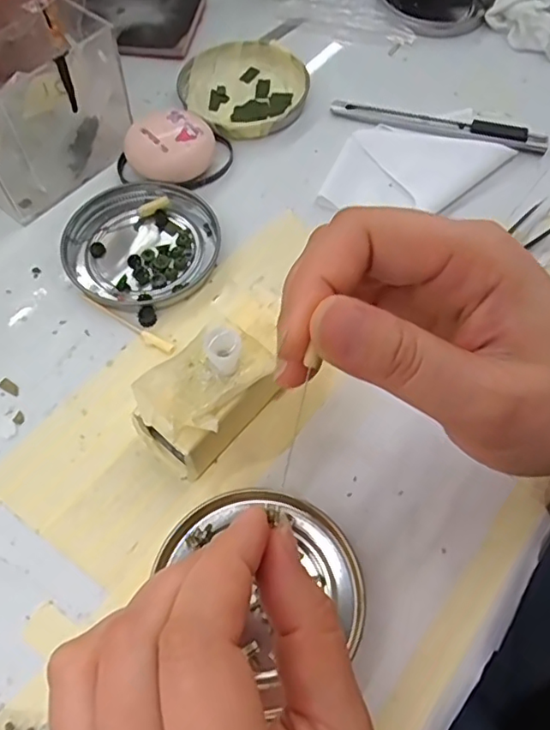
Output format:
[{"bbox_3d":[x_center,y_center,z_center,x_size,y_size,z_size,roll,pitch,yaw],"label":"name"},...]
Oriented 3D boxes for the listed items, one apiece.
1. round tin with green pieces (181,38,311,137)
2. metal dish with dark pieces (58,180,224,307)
[{"bbox_3d":[-0.018,-0.172,0.358,0.073,0.010,0.080,0,63,-1],"label":"round tin with green pieces"},{"bbox_3d":[-0.070,-0.064,0.303,0.075,0.008,0.077,0,61,0],"label":"metal dish with dark pieces"}]

